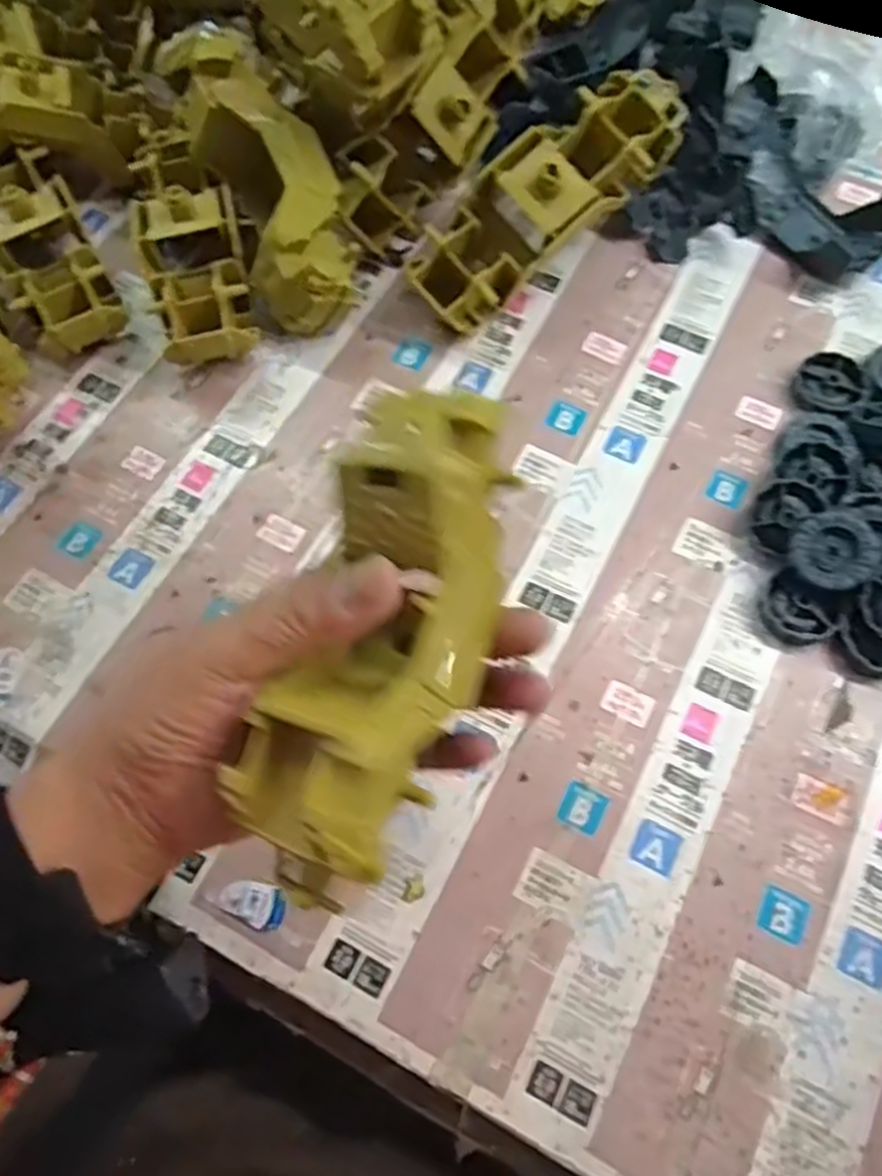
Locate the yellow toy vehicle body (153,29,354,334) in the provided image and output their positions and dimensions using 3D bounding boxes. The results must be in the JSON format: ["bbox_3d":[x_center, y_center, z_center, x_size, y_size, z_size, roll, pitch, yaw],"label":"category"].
[{"bbox_3d":[-0.095,-0.228,0.446,0.065,0.055,0.164,-25,88,-8],"label":"yellow toy vehicle body"}]

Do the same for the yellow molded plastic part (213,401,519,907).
[{"bbox_3d":[-0.018,0.021,0.260,0.060,0.053,0.165,17,84,10],"label":"yellow molded plastic part"}]

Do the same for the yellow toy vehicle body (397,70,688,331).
[{"bbox_3d":[0.063,-0.218,0.441,0.177,0.052,0.059,-40,69,1],"label":"yellow toy vehicle body"}]

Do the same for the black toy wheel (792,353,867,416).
[{"bbox_3d":[0.216,-0.112,0.440,0.037,0.012,0.041,27,70,12],"label":"black toy wheel"}]

